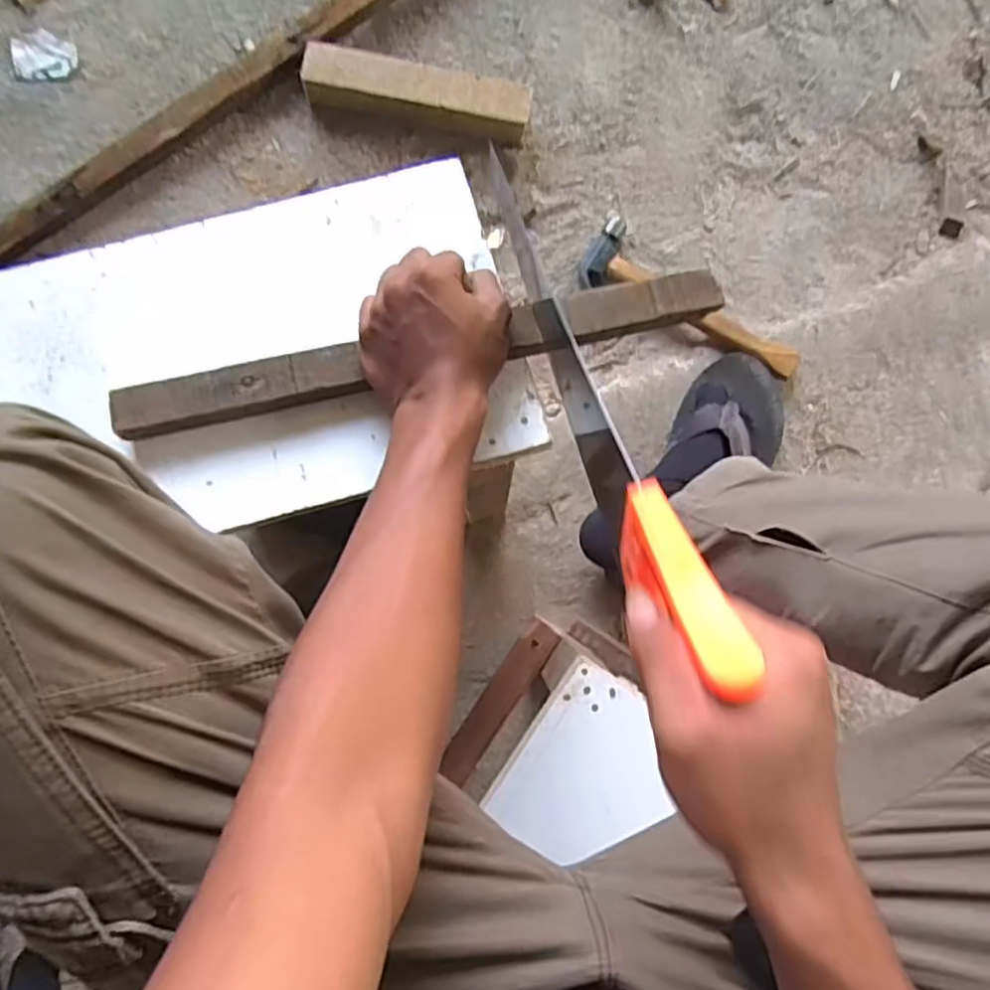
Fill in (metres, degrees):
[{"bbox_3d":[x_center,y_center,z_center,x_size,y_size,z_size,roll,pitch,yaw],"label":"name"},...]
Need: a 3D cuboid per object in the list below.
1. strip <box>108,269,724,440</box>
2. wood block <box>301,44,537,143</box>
[{"bbox_3d":[-0.045,-0.094,0.454,0.397,0.014,0.034,-13,87,-4],"label":"strip"},{"bbox_3d":[-0.080,-0.422,0.730,0.236,0.045,0.052,10,87,0],"label":"wood block"}]

